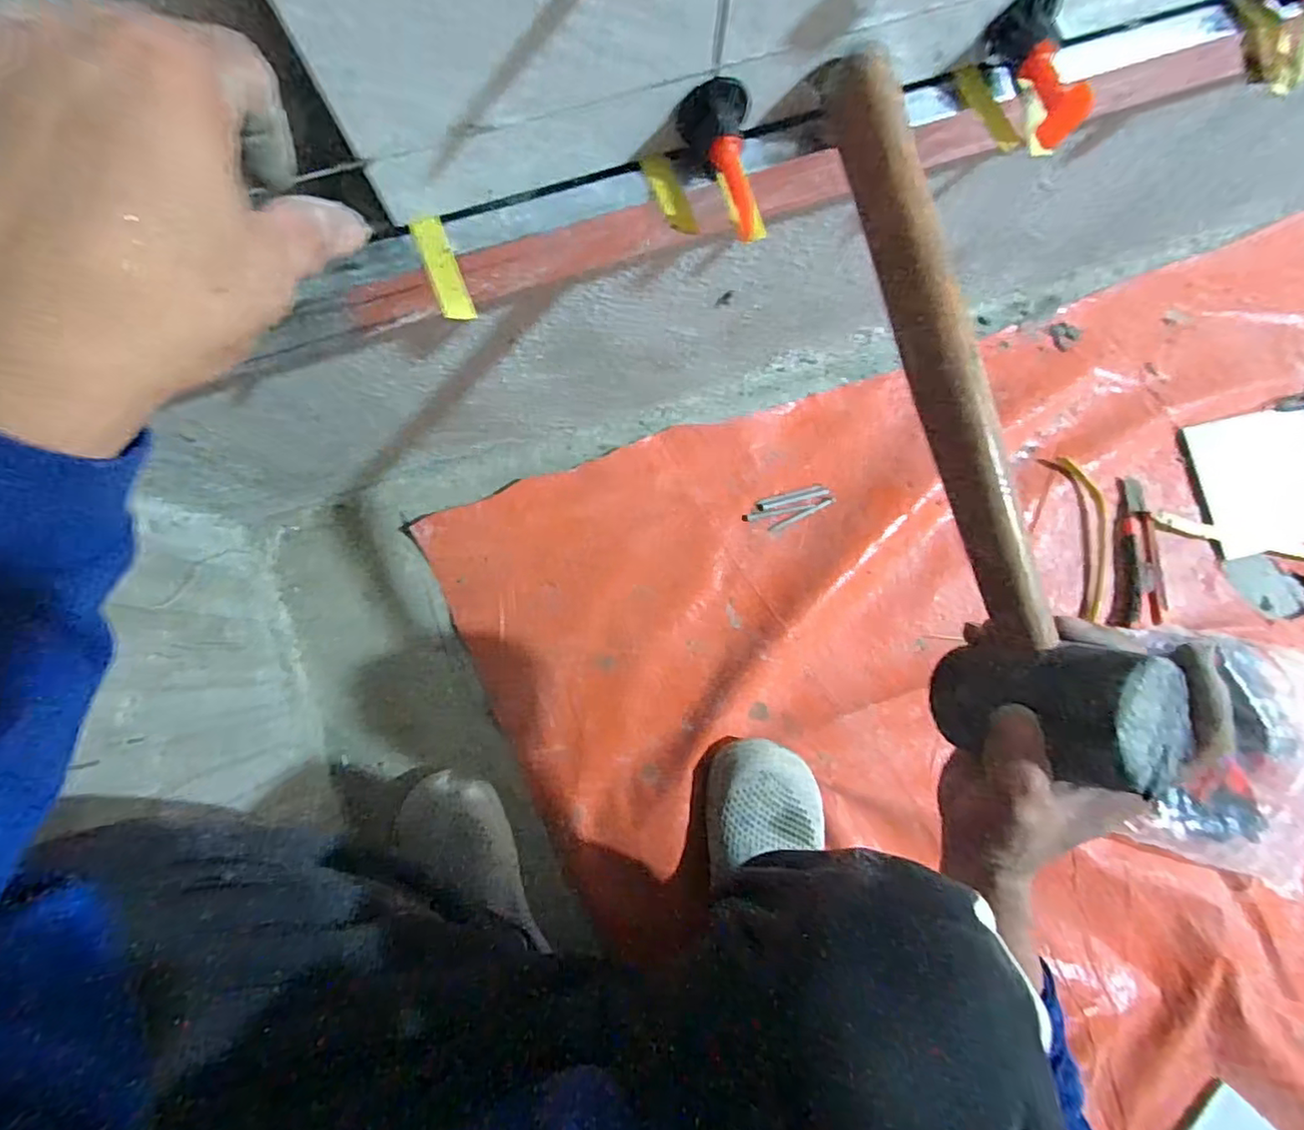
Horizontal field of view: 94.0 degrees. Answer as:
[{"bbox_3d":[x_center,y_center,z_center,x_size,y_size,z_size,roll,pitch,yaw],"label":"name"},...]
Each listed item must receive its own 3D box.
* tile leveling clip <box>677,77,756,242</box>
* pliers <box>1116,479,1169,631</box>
[{"bbox_3d":[0.033,-0.176,0.270,0.030,0.024,0.060,-15,94,-3],"label":"tile leveling clip"},{"bbox_3d":[0.526,-0.013,0.650,0.050,0.013,0.158,8,82,0],"label":"pliers"}]

